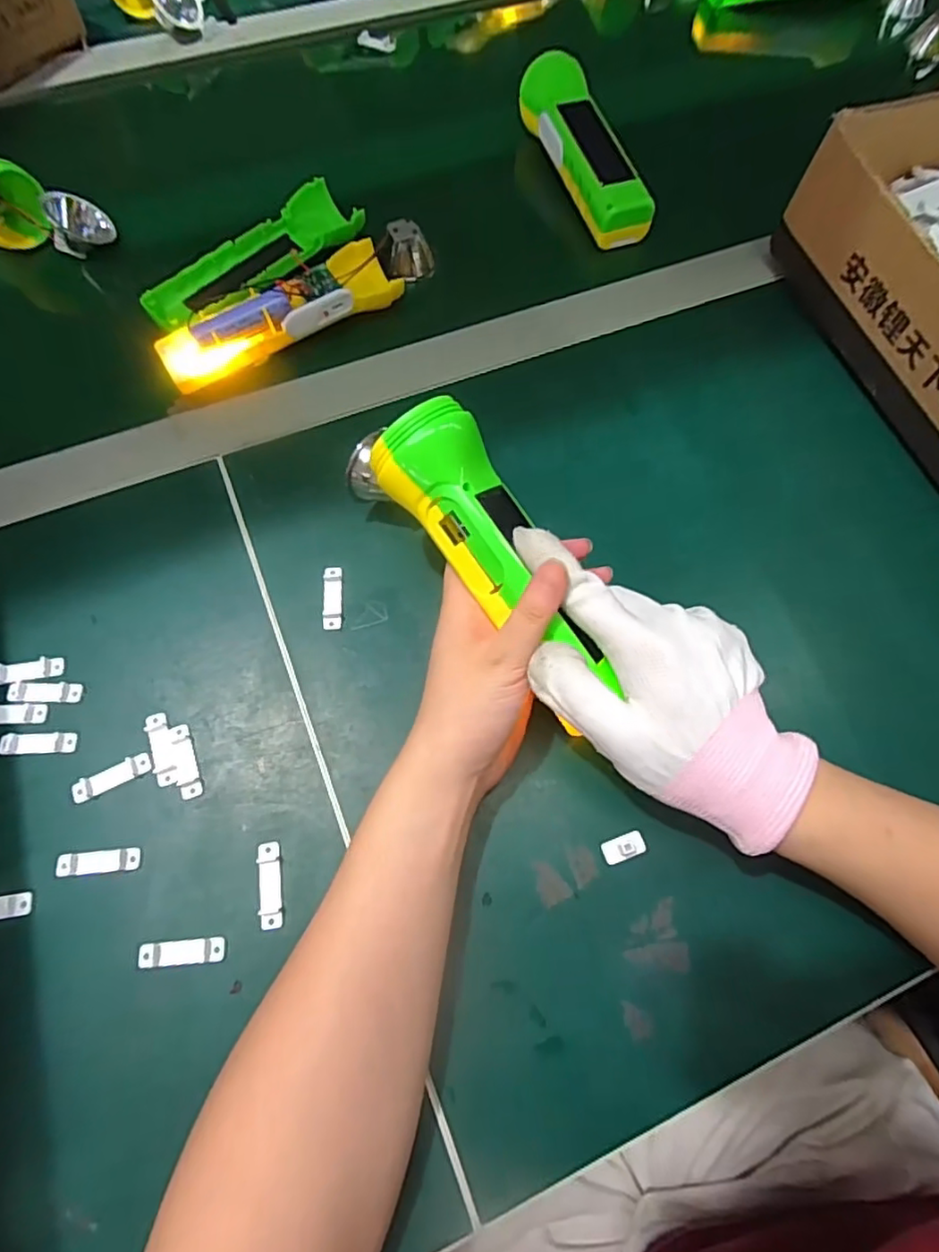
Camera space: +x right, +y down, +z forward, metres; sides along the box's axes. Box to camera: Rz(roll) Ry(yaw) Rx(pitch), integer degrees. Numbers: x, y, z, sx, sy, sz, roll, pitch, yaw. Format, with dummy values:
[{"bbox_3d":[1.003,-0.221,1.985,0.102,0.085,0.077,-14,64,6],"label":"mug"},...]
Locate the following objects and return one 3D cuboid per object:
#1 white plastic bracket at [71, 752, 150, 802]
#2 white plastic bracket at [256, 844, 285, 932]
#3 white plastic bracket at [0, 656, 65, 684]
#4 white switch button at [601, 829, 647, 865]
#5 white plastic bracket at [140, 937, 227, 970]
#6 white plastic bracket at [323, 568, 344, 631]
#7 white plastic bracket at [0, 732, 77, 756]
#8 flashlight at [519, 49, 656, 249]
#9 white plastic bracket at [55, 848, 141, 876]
[{"bbox_3d":[-0.176,0.074,0.294,0.037,0.004,0.009,-26,72,-11],"label":"white plastic bracket"},{"bbox_3d":[-0.093,0.121,0.280,0.010,0.004,0.037,-8,69,-5],"label":"white plastic bracket"},{"bbox_3d":[-0.231,0.023,0.313,0.034,0.004,0.011,-8,69,-5],"label":"white plastic bracket"},{"bbox_3d":[0.074,0.106,0.287,0.021,0.004,0.010,-19,70,-9],"label":"white switch button"},{"bbox_3d":[-0.128,0.146,0.268,0.036,0.004,0.010,-4,69,-3],"label":"white plastic bracket"},{"bbox_3d":[-0.075,-0.015,0.334,0.010,0.005,0.037,-3,69,-3],"label":"white plastic bracket"},{"bbox_3d":[-0.216,0.059,0.300,0.036,0.004,0.011,-1,69,-2],"label":"white plastic bracket"},{"bbox_3d":[0.087,-0.364,0.456,0.043,0.035,0.166,-19,70,-9],"label":"flashlight"},{"bbox_3d":[-0.174,0.111,0.281,0.035,0.005,0.010,-4,69,-4],"label":"white plastic bracket"}]

